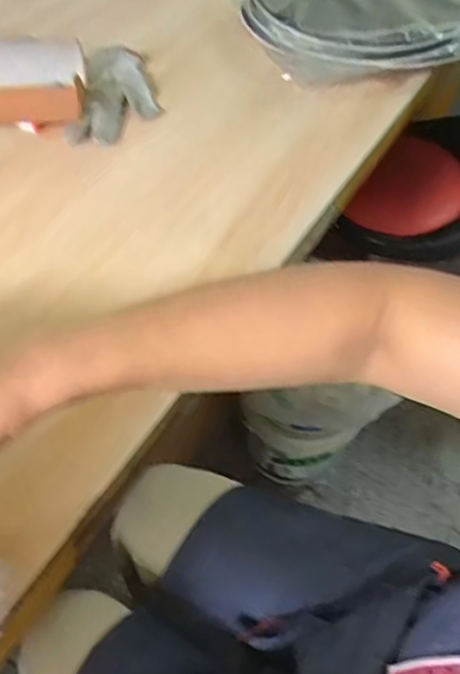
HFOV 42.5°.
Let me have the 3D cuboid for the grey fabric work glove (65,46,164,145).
[{"bbox_3d":[-0.143,-0.316,0.768,0.102,0.023,0.205,1,53,-2],"label":"grey fabric work glove"}]

